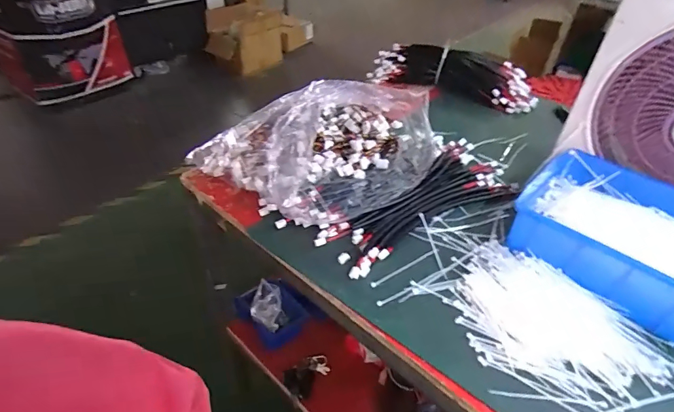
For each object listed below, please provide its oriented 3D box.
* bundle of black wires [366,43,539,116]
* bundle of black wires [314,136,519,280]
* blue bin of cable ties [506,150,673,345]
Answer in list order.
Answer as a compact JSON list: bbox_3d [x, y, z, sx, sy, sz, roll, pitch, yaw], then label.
[{"bbox_3d":[0.277,-0.321,0.992,0.383,0.083,0.133,17,42,16],"label":"bundle of black wires"},{"bbox_3d":[0.138,-0.006,0.650,0.361,0.031,0.123,-29,50,-32],"label":"bundle of black wires"},{"bbox_3d":[0.399,0.050,0.550,0.293,0.080,0.202,33,49,31],"label":"blue bin of cable ties"}]

